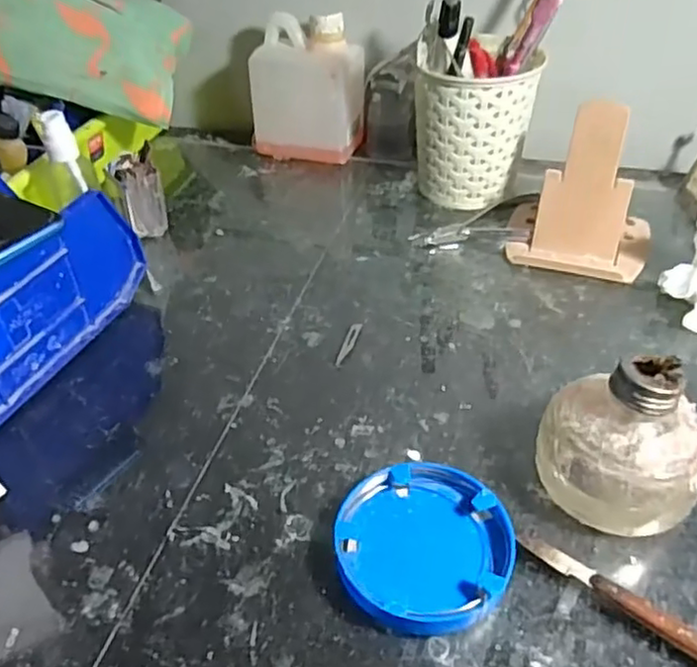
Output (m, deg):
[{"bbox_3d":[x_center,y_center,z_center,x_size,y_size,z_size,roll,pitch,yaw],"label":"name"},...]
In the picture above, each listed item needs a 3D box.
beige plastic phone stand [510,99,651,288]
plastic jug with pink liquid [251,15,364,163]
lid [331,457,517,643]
[{"bbox_3d":[0.167,-0.101,0.461,0.096,0.100,0.077,11,44,15],"label":"beige plastic phone stand"},{"bbox_3d":[-0.036,-0.217,0.592,0.092,0.110,0.056,10,43,14],"label":"plastic jug with pink liquid"},{"bbox_3d":[0.034,0.096,0.304,0.076,0.015,0.079,-2,42,1],"label":"lid"}]

